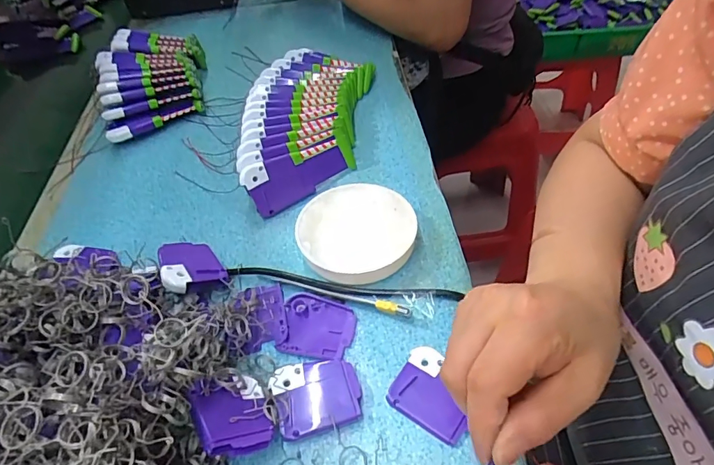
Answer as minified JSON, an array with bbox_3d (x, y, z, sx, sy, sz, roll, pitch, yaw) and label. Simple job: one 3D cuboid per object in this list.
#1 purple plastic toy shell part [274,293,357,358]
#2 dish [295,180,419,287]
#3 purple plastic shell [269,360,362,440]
[{"bbox_3d":[-0.032,0.076,0.372,0.059,0.007,0.051,6,49,11],"label":"purple plastic toy shell part"},{"bbox_3d":[0.000,0.002,0.415,0.104,0.025,0.102,-3,48,3],"label":"dish"},{"bbox_3d":[-0.028,0.118,0.331,0.060,0.016,0.051,-15,48,-8],"label":"purple plastic shell"}]

